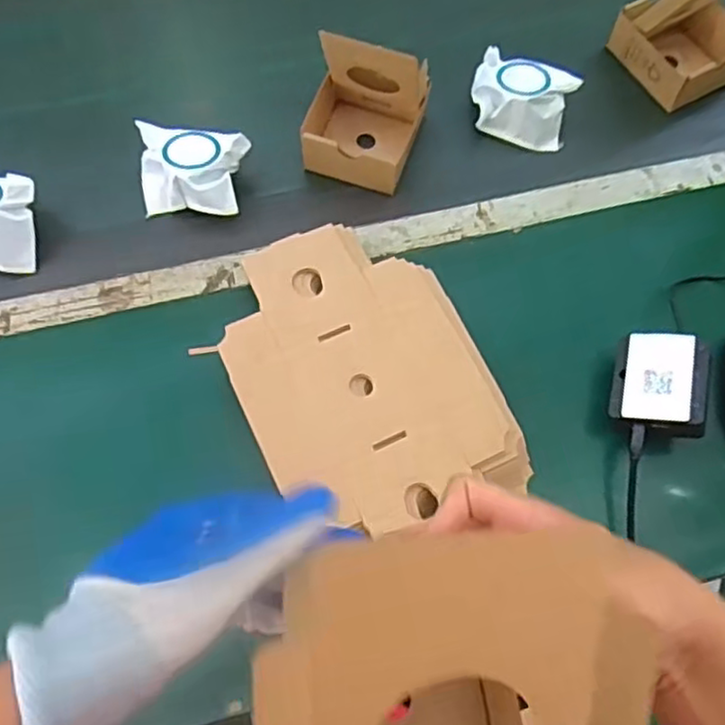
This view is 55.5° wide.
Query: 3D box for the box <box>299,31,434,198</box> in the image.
[{"bbox_3d":[0.000,-0.245,0.662,0.102,0.118,0.108,16,69,4],"label":"box"}]

